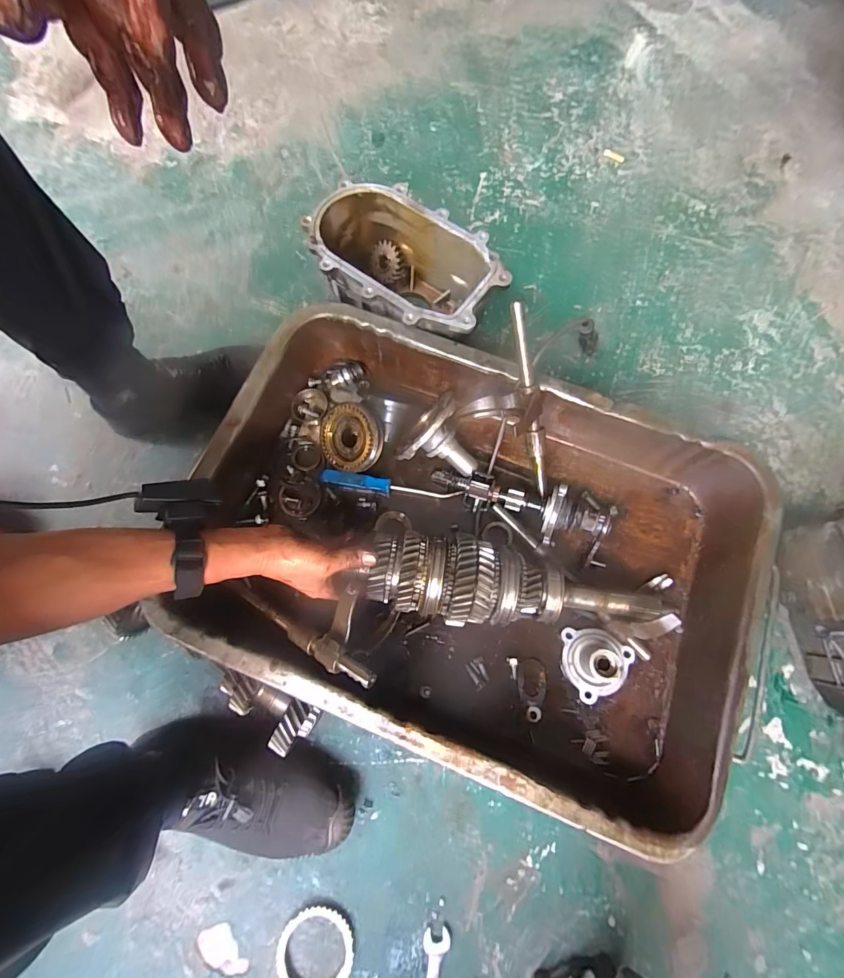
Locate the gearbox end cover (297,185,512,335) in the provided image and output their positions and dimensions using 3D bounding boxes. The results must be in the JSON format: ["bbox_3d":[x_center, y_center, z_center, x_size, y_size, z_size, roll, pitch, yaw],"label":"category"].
[{"bbox_3d":[-0.029,-0.300,0.597,0.277,0.126,0.154,35,78,9],"label":"gearbox end cover"}]

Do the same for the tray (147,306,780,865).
[{"bbox_3d":[0.047,0.060,0.507,0.636,0.111,0.442,21,76,5],"label":"tray"}]

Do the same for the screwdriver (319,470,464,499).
[{"bbox_3d":[-0.044,-0.002,0.562,0.190,0.016,0.020,9,75,2],"label":"screwdriver"}]

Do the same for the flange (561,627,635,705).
[{"bbox_3d":[0.213,0.209,0.482,0.077,0.059,0.080,5,75,1],"label":"flange"}]

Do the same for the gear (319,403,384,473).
[{"bbox_3d":[-0.097,-0.067,0.556,0.089,0.023,0.093,36,111,13],"label":"gear"}]

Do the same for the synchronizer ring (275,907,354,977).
[{"bbox_3d":[-0.114,0.492,0.433,0.079,0.010,0.081,0,75,0],"label":"synchronizer ring"}]

